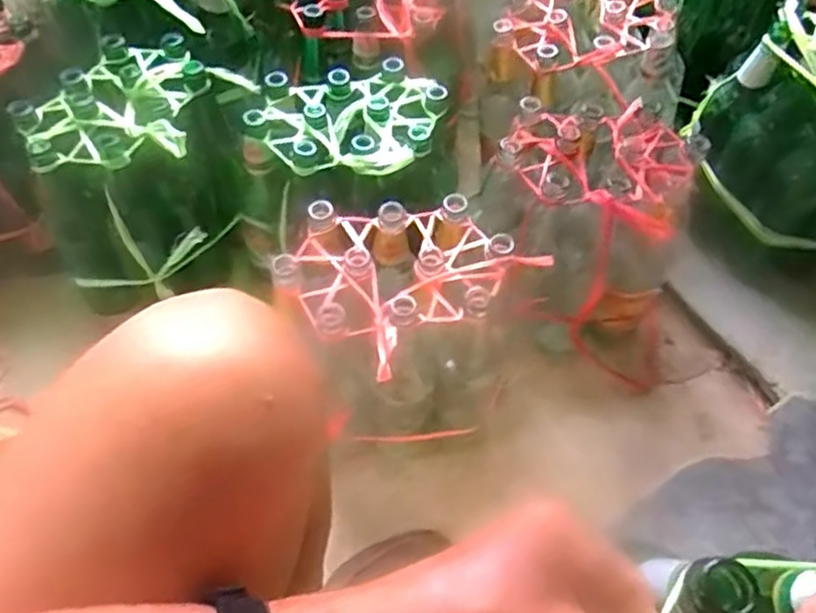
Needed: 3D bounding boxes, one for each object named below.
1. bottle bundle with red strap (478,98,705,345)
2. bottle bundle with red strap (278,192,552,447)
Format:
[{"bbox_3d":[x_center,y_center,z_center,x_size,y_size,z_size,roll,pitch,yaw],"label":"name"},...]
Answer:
[{"bbox_3d":[0.201,-0.087,0.833,0.226,0.245,0.196,15,60,7],"label":"bottle bundle with red strap"},{"bbox_3d":[0.001,0.019,0.729,0.236,0.225,0.193,-20,62,-14],"label":"bottle bundle with red strap"}]

